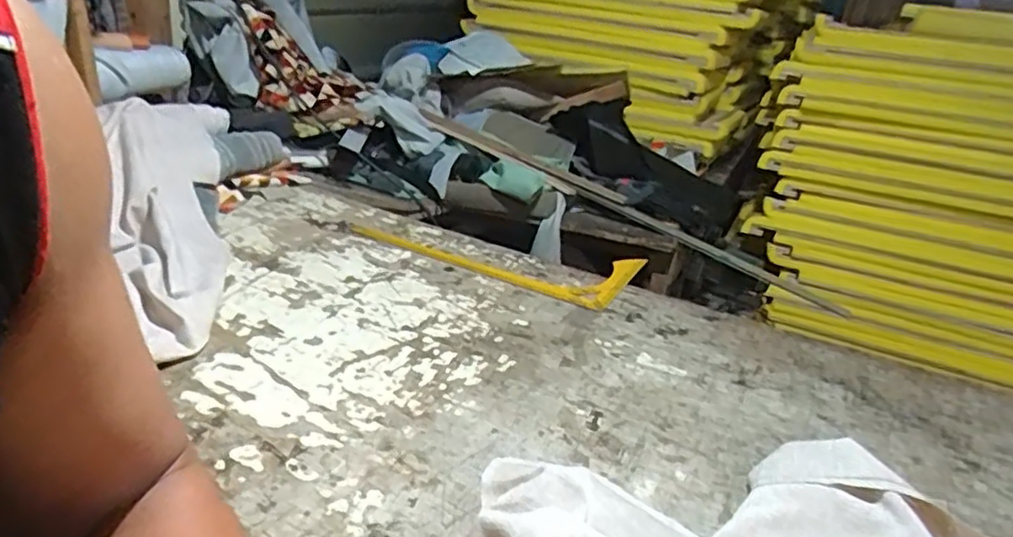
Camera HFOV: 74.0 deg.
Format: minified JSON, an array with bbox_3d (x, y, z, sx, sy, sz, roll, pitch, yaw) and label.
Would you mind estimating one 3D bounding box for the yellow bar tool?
[{"bbox_3d":[-0.025,-0.042,1.397,0.575,0.019,0.272,14,25,17],"label":"yellow bar tool"}]

